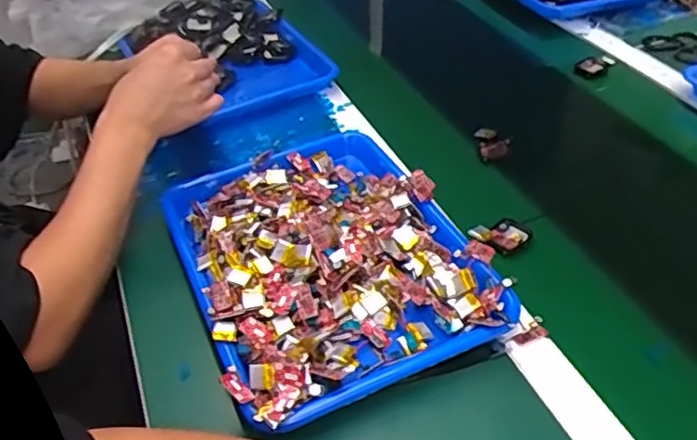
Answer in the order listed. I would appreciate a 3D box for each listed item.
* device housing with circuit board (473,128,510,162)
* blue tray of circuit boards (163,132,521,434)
[{"bbox_3d":[0.175,-0.094,0.783,0.034,0.018,0.049,-6,41,-1],"label":"device housing with circuit board"},{"bbox_3d":[-0.023,0.030,0.625,0.258,0.063,0.330,-19,43,-16],"label":"blue tray of circuit boards"}]

